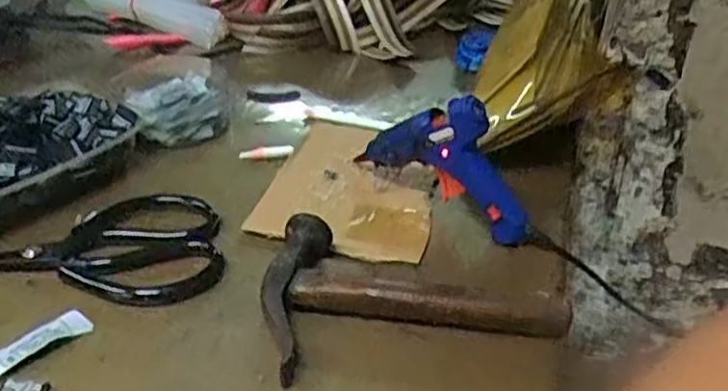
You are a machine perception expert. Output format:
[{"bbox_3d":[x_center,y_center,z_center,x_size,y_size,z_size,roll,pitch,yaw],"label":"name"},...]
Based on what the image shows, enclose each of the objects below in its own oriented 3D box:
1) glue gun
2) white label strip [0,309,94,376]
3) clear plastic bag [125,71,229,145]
[{"bbox_3d":[0.060,-0.031,0.509,0.137,0.094,0.025,25,40,28],"label":"glue gun"},{"bbox_3d":[-0.189,0.084,0.405,0.022,0.006,0.062,29,42,32],"label":"white label strip"},{"bbox_3d":[-0.165,-0.076,0.624,0.074,0.022,0.093,-14,38,-23],"label":"clear plastic bag"}]

